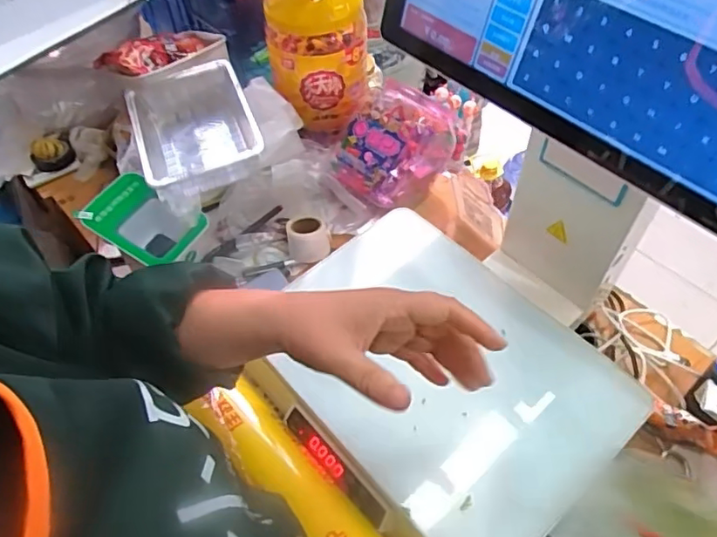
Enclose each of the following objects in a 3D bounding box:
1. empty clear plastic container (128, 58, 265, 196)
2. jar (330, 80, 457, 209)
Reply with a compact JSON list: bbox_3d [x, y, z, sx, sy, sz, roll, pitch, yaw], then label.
[{"bbox_3d":[-0.229,-0.195,0.793,0.153,0.062,0.221,-20,55,-11],"label":"empty clear plastic container"},{"bbox_3d":[0.059,-0.183,0.813,0.120,0.110,0.178,32,61,23],"label":"jar"}]

